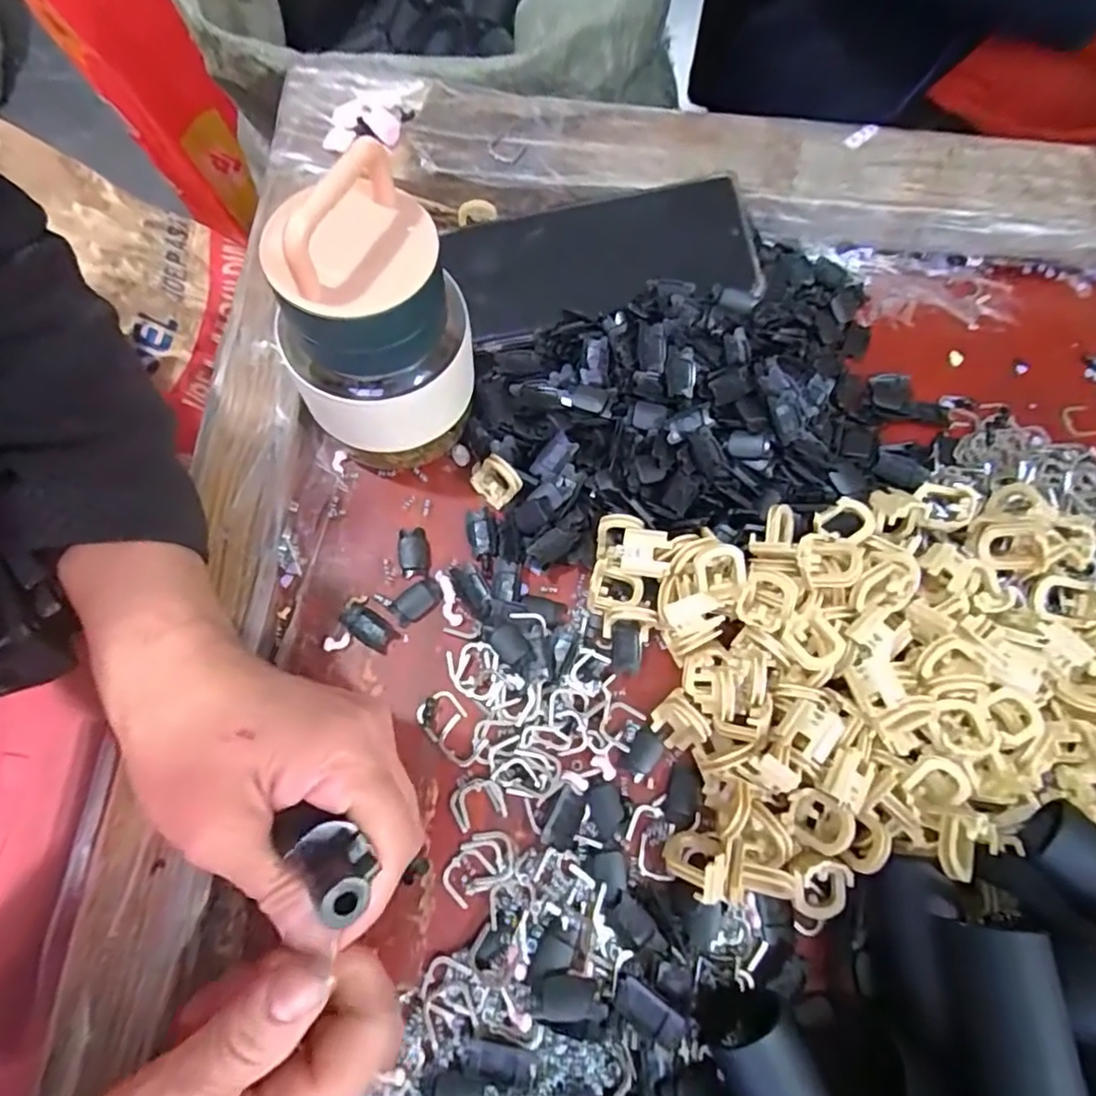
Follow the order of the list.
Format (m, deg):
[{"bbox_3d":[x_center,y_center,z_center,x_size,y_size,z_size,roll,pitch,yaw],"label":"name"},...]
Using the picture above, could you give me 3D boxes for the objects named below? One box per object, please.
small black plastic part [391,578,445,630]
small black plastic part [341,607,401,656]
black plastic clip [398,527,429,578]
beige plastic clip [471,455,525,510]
[{"bbox_3d":[-0.060,0.024,0.280,0.015,0.004,0.025,43,73,12],"label":"small black plastic part"},{"bbox_3d":[-0.081,0.036,0.274,0.026,0.004,0.013,34,72,9],"label":"small black plastic part"},{"bbox_3d":[-0.063,0.001,0.287,0.014,0.004,0.023,-10,71,-7],"label":"black plastic clip"},{"bbox_3d":[-0.025,-0.033,0.290,0.014,0.020,0.023,-40,77,-16],"label":"beige plastic clip"}]

